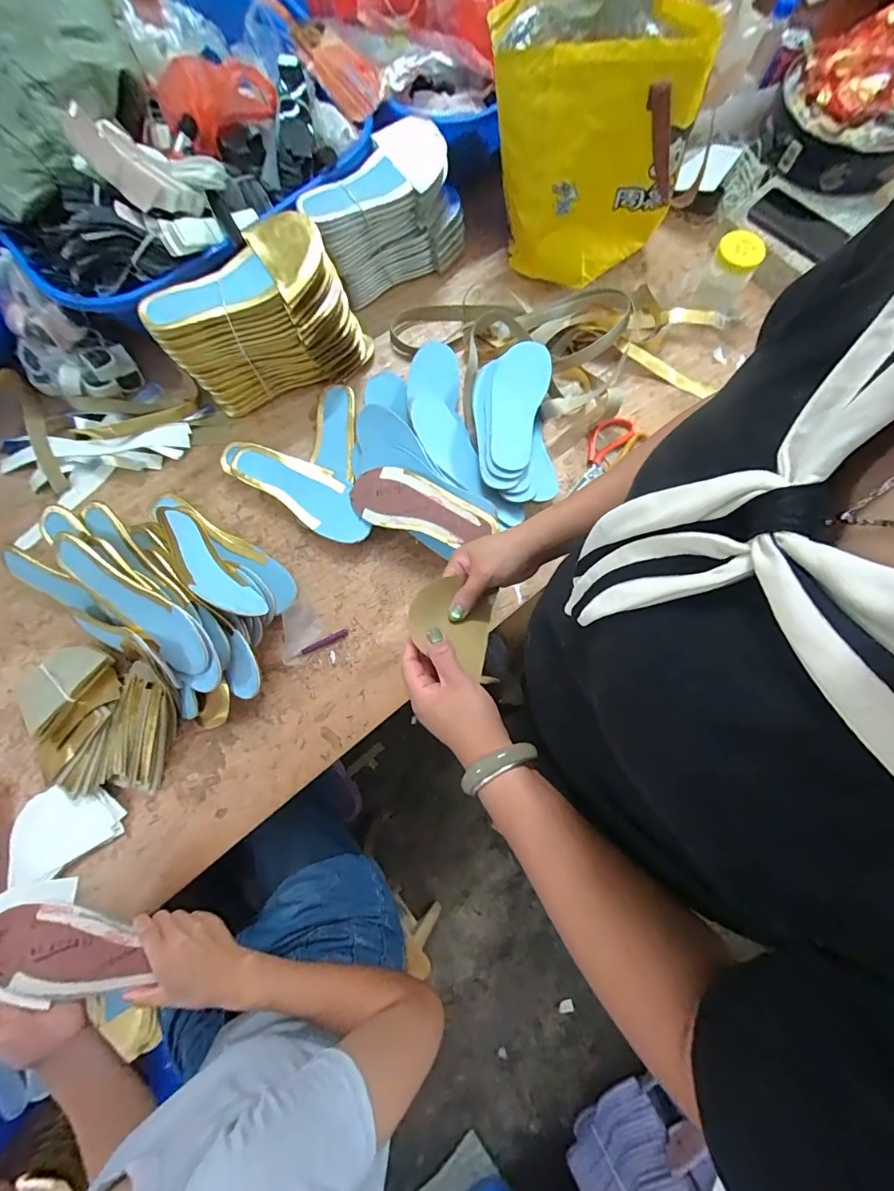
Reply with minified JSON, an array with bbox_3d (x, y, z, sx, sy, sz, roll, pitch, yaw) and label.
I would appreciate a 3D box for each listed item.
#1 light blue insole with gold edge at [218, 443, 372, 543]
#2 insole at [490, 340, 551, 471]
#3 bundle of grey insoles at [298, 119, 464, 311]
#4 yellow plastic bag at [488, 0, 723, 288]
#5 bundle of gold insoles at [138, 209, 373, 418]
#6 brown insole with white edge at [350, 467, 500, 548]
[{"bbox_3d":[-0.228,-0.171,0.731,0.266,0.043,0.096,32,79,9],"label":"light blue insole with gold edge"},{"bbox_3d":[0.115,-0.305,0.728,0.088,0.009,0.241,4,70,5],"label":"insole"},{"bbox_3d":[-0.106,-0.634,0.784,0.272,0.168,0.123,-33,77,-7],"label":"bundle of grey insoles"},{"bbox_3d":[0.213,-0.731,0.727,0.289,0.243,0.299,0,76,1],"label":"yellow plastic bag"},{"bbox_3d":[-0.270,-0.401,0.711,0.281,0.195,0.134,-38,78,-8],"label":"bundle of gold insoles"},{"bbox_3d":[-0.045,-0.131,0.666,0.235,0.033,0.080,20,77,22],"label":"brown insole with white edge"}]

